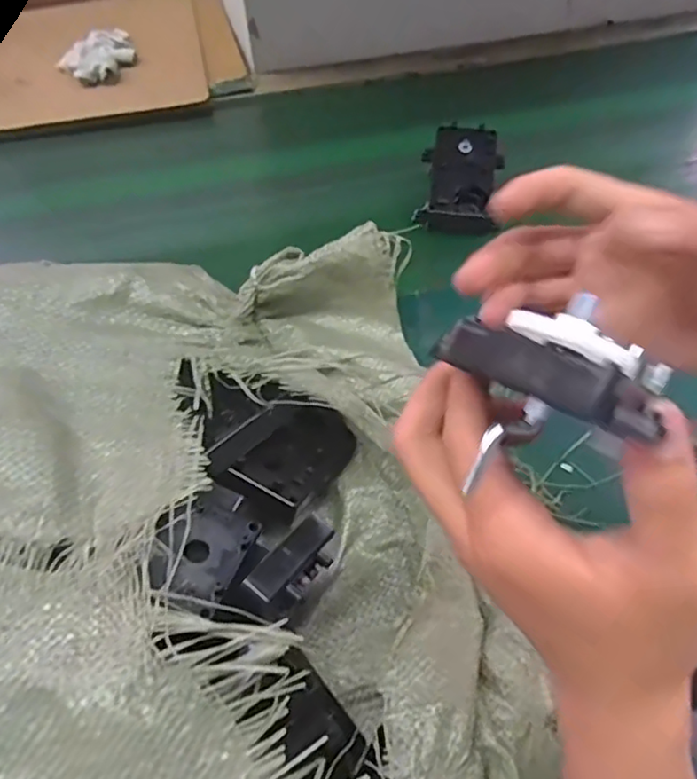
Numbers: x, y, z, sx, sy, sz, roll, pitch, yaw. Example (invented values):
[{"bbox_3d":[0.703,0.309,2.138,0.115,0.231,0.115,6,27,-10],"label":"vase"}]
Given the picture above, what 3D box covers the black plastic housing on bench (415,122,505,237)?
[{"bbox_3d":[0.107,-0.197,0.601,0.074,0.055,0.100,8,51,8],"label":"black plastic housing on bench"}]

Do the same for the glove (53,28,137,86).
[{"bbox_3d":[-0.328,-0.432,0.826,0.096,0.025,0.116,-17,52,-13],"label":"glove"}]

